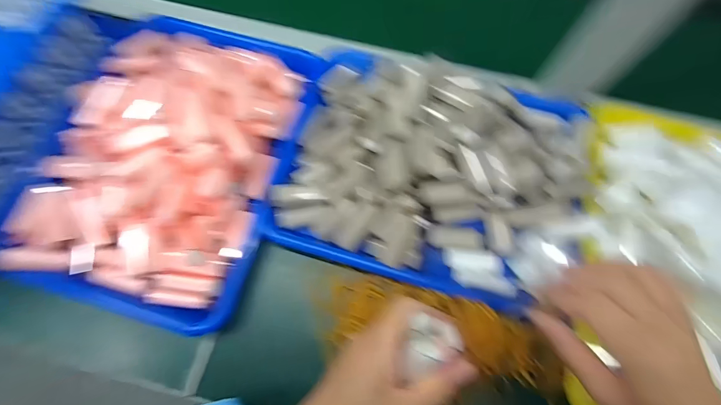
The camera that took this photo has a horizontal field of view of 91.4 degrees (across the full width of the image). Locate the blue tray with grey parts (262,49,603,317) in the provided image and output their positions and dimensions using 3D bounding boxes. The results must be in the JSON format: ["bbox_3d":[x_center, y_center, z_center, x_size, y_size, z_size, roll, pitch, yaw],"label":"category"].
[{"bbox_3d":[0.079,-0.039,0.363,0.318,0.062,0.239,17,72,4],"label":"blue tray with grey parts"}]

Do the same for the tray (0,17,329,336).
[{"bbox_3d":[-0.204,-0.057,0.366,0.245,0.068,0.327,16,72,4],"label":"tray"}]

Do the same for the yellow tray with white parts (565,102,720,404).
[{"bbox_3d":[0.343,0.056,0.331,0.244,0.050,0.322,15,72,4],"label":"yellow tray with white parts"}]

